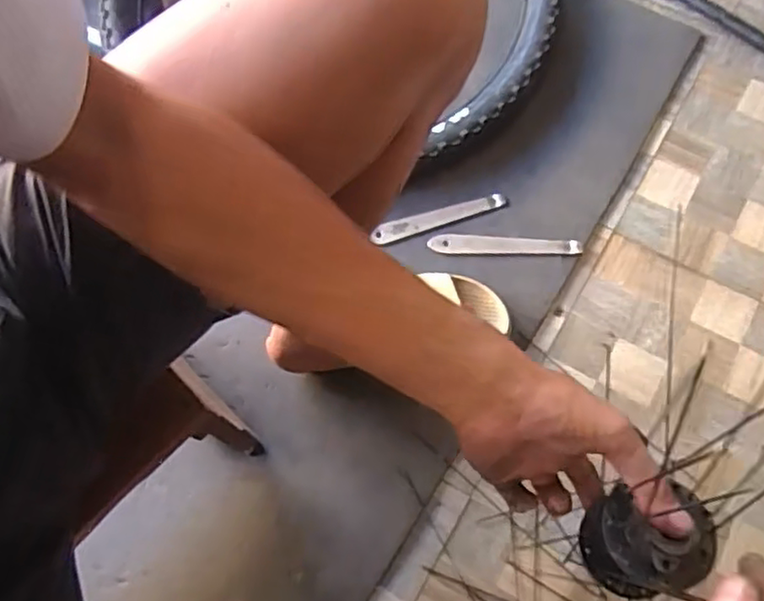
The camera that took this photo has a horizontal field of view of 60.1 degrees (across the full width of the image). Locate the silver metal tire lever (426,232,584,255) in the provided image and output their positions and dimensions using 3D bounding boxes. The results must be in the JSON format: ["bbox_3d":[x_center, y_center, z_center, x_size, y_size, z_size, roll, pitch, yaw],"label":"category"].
[{"bbox_3d":[0.165,-0.075,0.883,0.200,0.010,0.027,1,68,2],"label":"silver metal tire lever"}]

